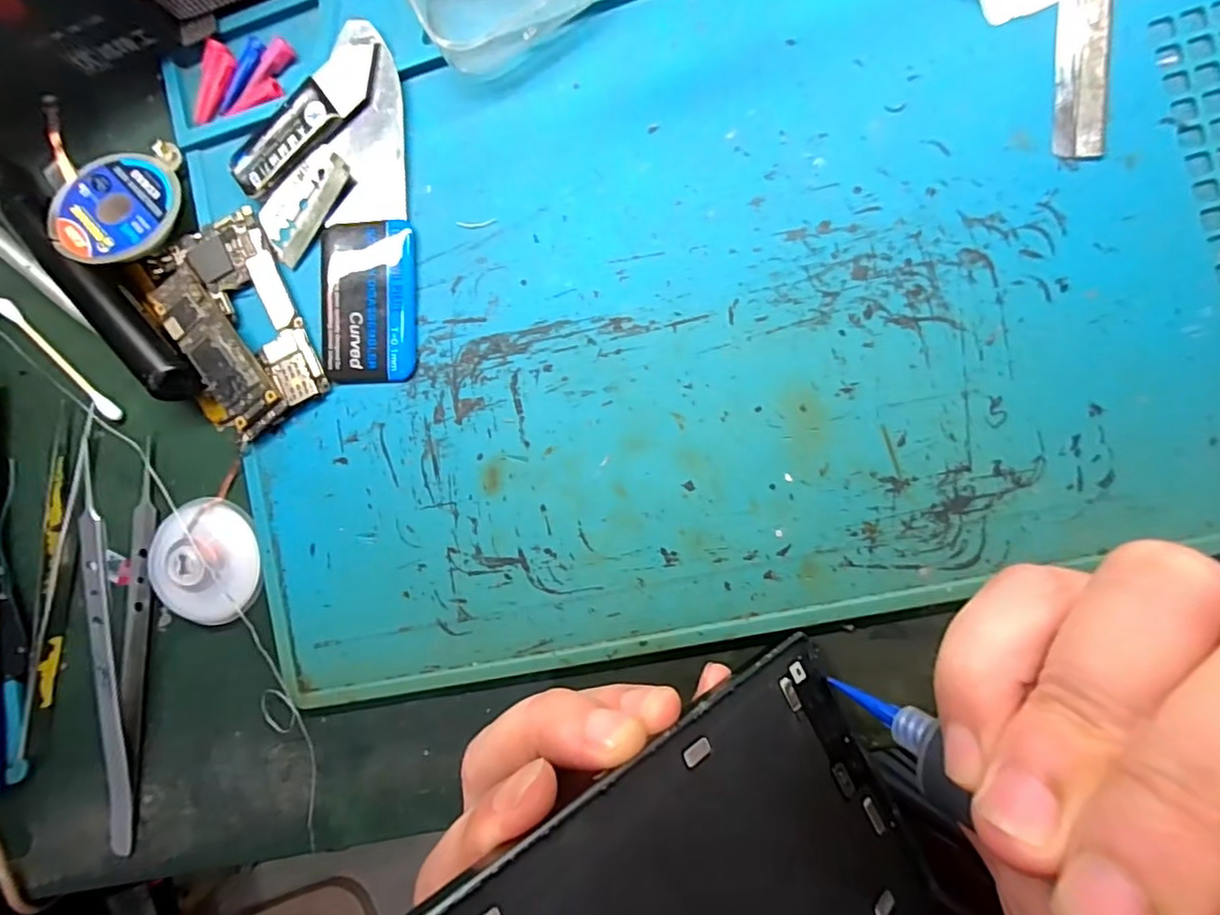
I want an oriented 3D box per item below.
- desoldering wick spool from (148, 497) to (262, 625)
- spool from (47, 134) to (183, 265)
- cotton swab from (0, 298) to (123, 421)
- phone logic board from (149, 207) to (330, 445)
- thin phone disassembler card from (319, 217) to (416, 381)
[{"bbox_3d":[-0.148,0.038,0.211,0.042,0.008,0.044,0,90,9],"label":"desoldering wick spool"},{"bbox_3d":[-0.178,-0.092,0.210,0.044,0.005,0.047,-4,76,-2],"label":"spool"},{"bbox_3d":[-0.213,-0.039,0.224,0.070,0.004,0.006,39,96,7],"label":"cotton swab"},{"bbox_3d":[-0.134,-0.046,0.208,0.045,0.007,0.074,-25,86,-4],"label":"phone logic board"},{"bbox_3d":[-0.085,-0.054,0.203,0.034,0.004,0.055,-1,90,9],"label":"thin phone disassembler card"}]

